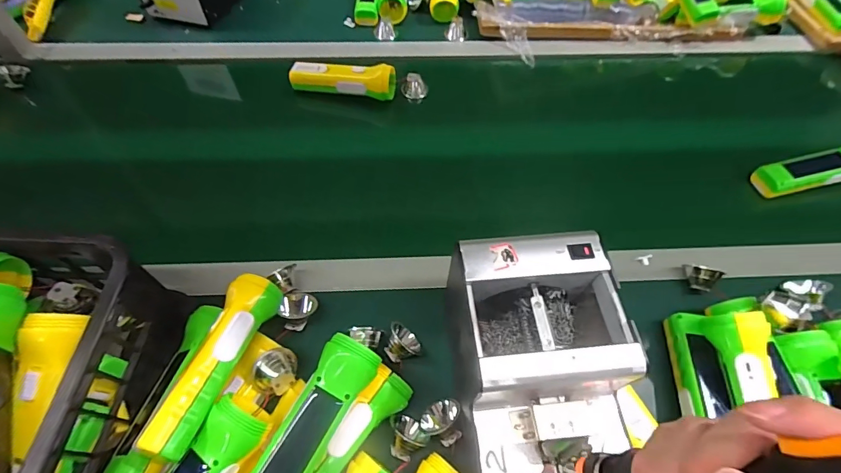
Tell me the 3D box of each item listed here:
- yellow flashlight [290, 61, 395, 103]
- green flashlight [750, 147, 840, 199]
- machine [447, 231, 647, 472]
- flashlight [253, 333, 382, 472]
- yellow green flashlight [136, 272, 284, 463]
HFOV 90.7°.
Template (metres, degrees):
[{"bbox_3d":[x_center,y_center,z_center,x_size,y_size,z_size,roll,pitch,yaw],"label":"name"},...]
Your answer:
[{"bbox_3d":[-0.123,-0.249,0.660,0.165,0.044,0.045,8,57,4],"label":"yellow flashlight"},{"bbox_3d":[0.551,-0.095,0.570,0.175,0.039,0.050,-11,58,-8],"label":"green flashlight"},{"bbox_3d":[0.100,0.103,0.359,0.121,0.120,0.170,-6,58,-4],"label":"machine"},{"bbox_3d":[-0.094,0.164,0.345,0.049,0.044,0.164,26,61,15],"label":"flashlight"},{"bbox_3d":[-0.182,0.108,0.371,0.044,0.048,0.163,13,58,8],"label":"yellow green flashlight"}]

